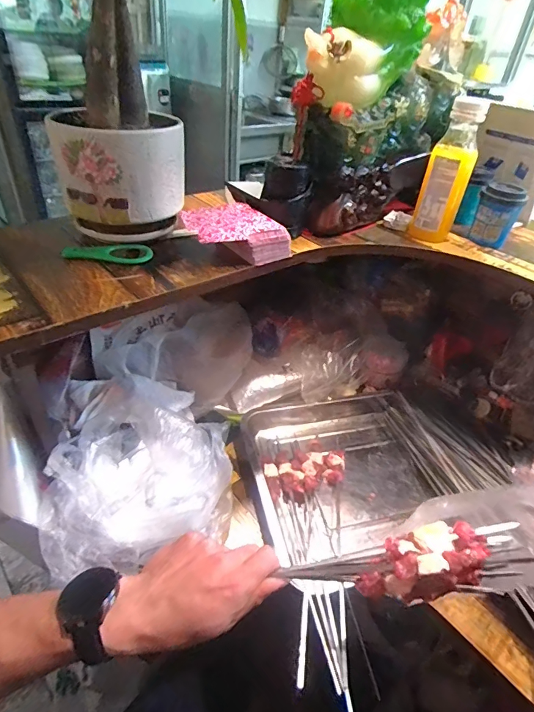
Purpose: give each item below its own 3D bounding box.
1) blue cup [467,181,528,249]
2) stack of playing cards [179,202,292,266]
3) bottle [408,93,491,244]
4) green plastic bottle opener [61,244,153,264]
[{"bbox_3d":[0.318,-0.196,0.575,0.055,0.072,0.047,18,40,15],"label":"blue cup"},{"bbox_3d":[-0.038,-0.149,0.502,0.109,0.040,0.099,-16,43,-25],"label":"stack of playing cards"},{"bbox_3d":[0.238,-0.240,0.541,0.053,0.165,0.048,20,41,17],"label":"bottle"},{"bbox_3d":[-0.181,-0.118,0.472,0.096,0.006,0.042,1,39,-6],"label":"green plastic bottle opener"}]

